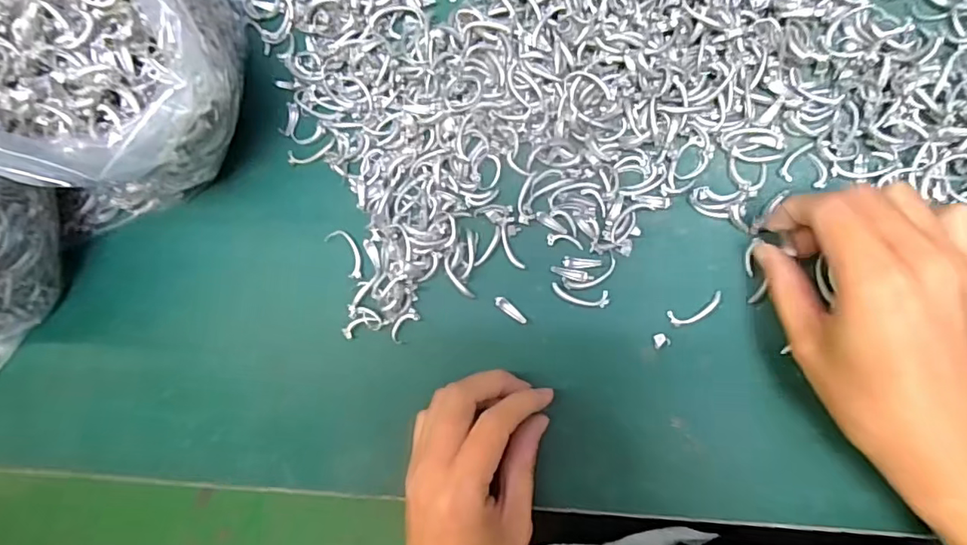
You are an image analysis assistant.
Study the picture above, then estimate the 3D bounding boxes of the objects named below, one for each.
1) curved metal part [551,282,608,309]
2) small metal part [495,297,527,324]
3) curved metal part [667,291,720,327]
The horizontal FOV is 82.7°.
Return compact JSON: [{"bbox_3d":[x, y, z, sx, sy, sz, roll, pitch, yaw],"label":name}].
[{"bbox_3d":[0.052,0.012,0.294,0.030,0.004,0.010,9,87,8],"label":"curved metal part"},{"bbox_3d":[0.015,0.020,0.299,0.020,0.006,0.006,37,91,9],"label":"small metal part"},{"bbox_3d":[0.111,0.019,0.285,0.029,0.004,0.010,-23,83,5],"label":"curved metal part"}]

